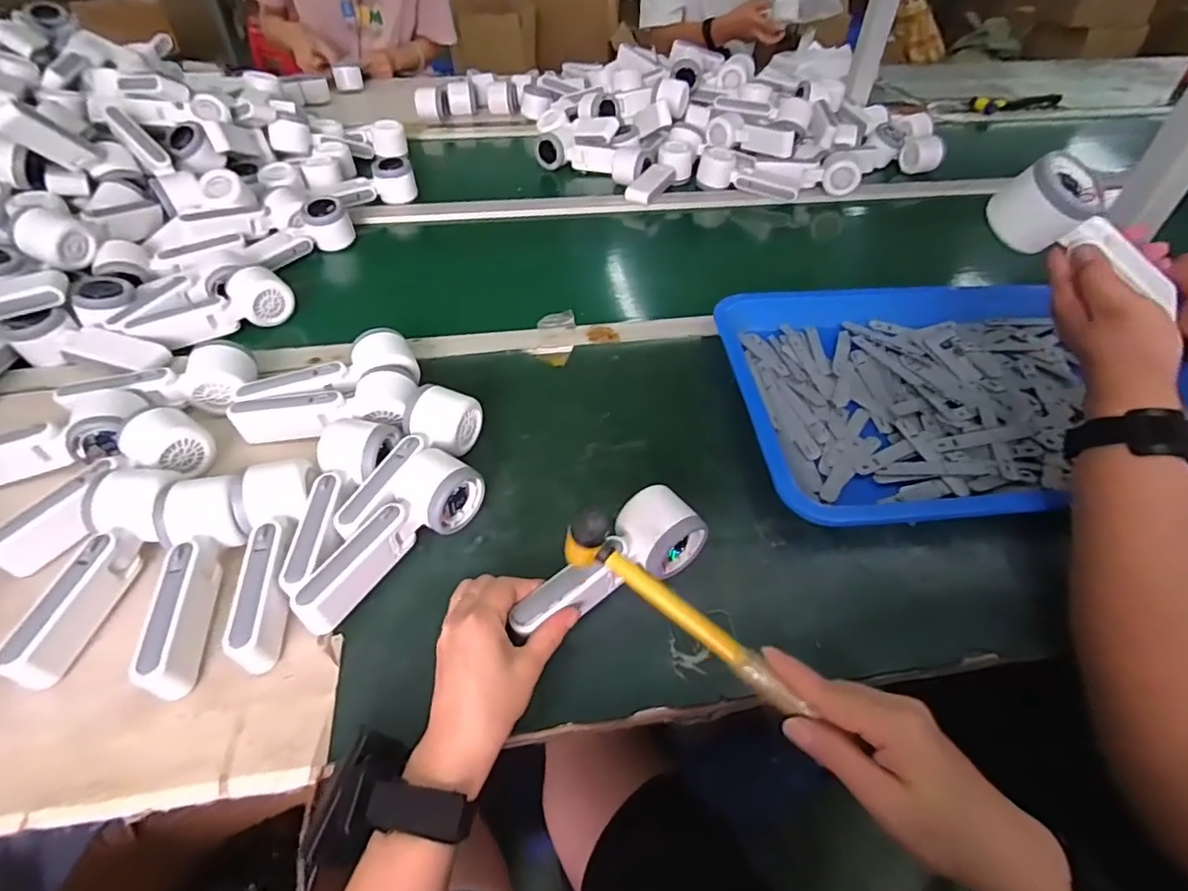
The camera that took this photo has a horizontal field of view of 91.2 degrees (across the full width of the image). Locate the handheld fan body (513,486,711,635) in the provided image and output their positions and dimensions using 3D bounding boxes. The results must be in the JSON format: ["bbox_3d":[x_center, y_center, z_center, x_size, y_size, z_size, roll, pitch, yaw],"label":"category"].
[{"bbox_3d":[0.010,0.089,0.443,0.162,0.041,0.057,-25,54,-23],"label":"handheld fan body"}]

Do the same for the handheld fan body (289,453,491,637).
[{"bbox_3d":[-0.156,0.074,0.458,0.054,0.049,0.164,22,50,19],"label":"handheld fan body"}]

